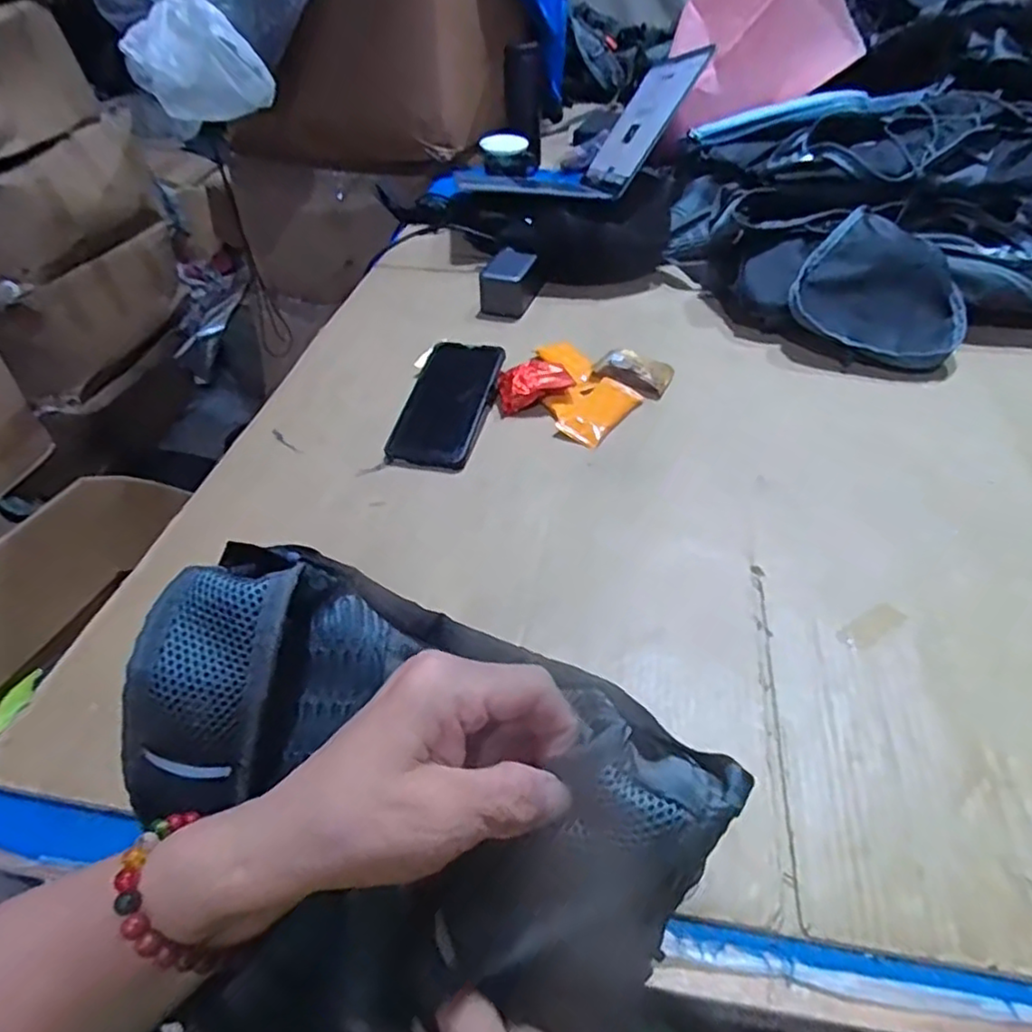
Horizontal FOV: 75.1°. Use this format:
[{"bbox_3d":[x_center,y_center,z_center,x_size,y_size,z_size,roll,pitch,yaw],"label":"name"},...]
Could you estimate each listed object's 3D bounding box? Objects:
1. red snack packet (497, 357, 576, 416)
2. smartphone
[{"bbox_3d":[0.018,-0.132,0.678,0.074,0.030,0.041,-14,44,-10],"label":"red snack packet"},{"bbox_3d":[-0.067,-0.113,0.662,0.081,0.016,0.165,3,53,15],"label":"smartphone"}]

